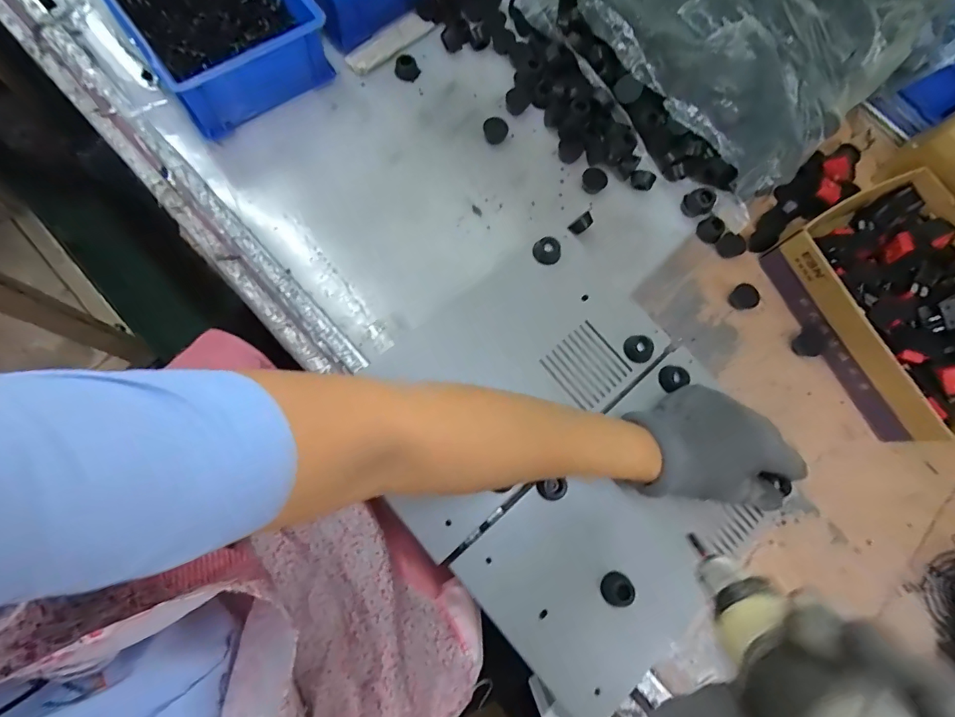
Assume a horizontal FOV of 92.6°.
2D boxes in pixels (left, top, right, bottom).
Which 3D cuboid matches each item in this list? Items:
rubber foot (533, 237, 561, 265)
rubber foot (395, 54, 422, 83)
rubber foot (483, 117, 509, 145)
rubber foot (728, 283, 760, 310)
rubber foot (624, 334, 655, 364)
[{"bbox_3d":[0.064,-0.098,0.420,0.024,0.016,0.023,1,76,-5],"label":"rubber foot"},{"bbox_3d":[-0.073,-0.299,0.468,0.024,0.013,0.021,36,76,4],"label":"rubber foot"},{"bbox_3d":[0.018,-0.228,0.458,0.024,0.016,0.020,3,76,-5],"label":"rubber foot"},{"bbox_3d":[0.254,-0.057,0.435,0.021,0.013,0.024,-39,83,-13],"label":"rubber foot"},{"bbox_3d":[0.142,-0.009,0.399,0.023,0.010,0.025,1,76,-5],"label":"rubber foot"}]

